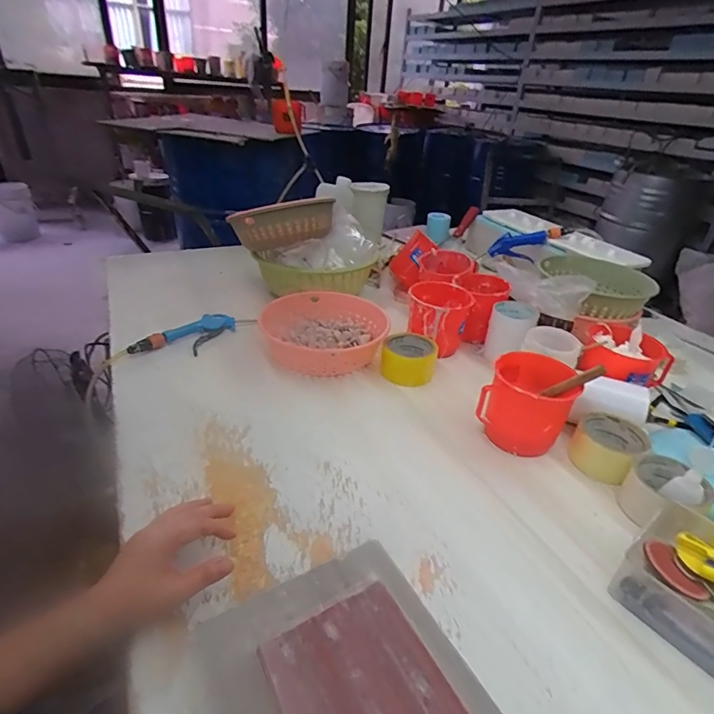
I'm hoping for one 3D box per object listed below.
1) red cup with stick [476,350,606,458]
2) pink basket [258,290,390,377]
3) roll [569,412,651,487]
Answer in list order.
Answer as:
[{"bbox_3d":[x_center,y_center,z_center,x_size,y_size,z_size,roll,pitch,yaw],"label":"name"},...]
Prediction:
[{"bbox_3d":[0.253,0.061,0.634,0.119,0.129,0.121,3,33,-2],"label":"red cup with stick"},{"bbox_3d":[-0.057,-0.047,0.830,0.227,0.064,0.201,-7,35,-18],"label":"pink basket"},{"bbox_3d":[0.347,0.123,0.612,0.087,0.048,0.087,29,40,32],"label":"roll"}]

